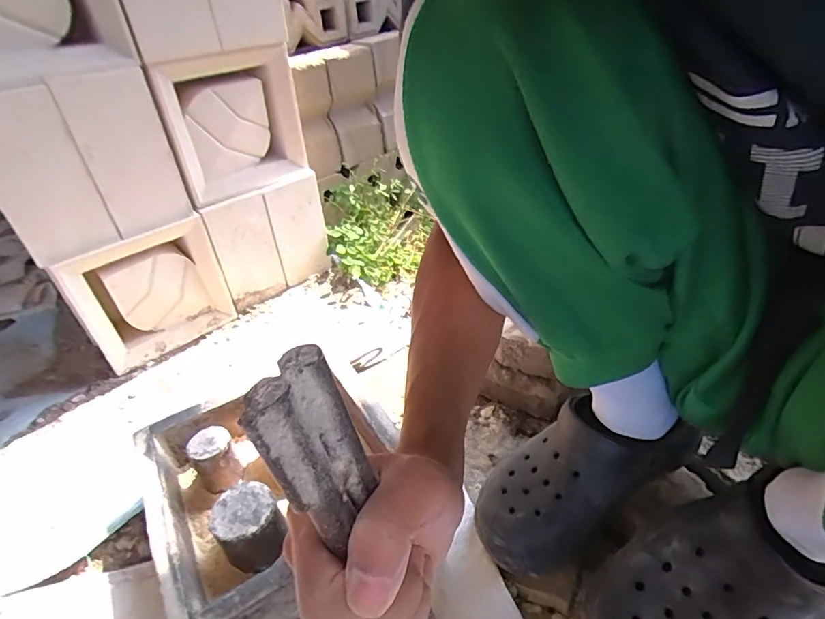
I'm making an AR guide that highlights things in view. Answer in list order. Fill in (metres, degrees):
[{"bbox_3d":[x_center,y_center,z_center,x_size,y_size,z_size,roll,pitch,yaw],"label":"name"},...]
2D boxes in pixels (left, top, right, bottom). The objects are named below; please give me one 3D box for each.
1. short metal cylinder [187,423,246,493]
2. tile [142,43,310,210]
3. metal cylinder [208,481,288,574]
[{"bbox_3d":[-0.214,0.162,0.502,0.040,0.056,0.045,-28,42,-24],"label":"short metal cylinder"},{"bbox_3d":[-0.281,-0.290,0.726,0.208,0.192,0.068,-32,44,-28],"label":"tile"},{"bbox_3d":[-0.155,0.207,0.439,0.055,0.059,0.055,-5,38,4],"label":"metal cylinder"}]

